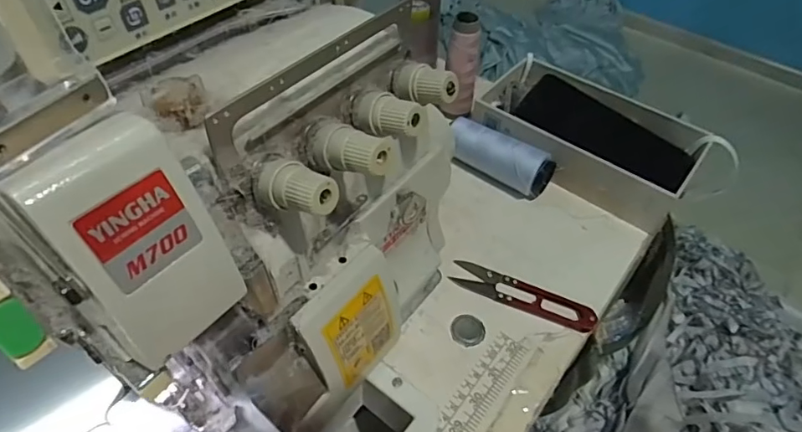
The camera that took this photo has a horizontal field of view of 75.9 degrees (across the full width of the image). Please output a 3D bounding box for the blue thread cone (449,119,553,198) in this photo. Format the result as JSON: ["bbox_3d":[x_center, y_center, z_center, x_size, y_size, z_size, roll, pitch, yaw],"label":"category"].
[{"bbox_3d":[0.094,-0.060,0.500,0.108,0.036,0.037,32,56,21],"label":"blue thread cone"}]

